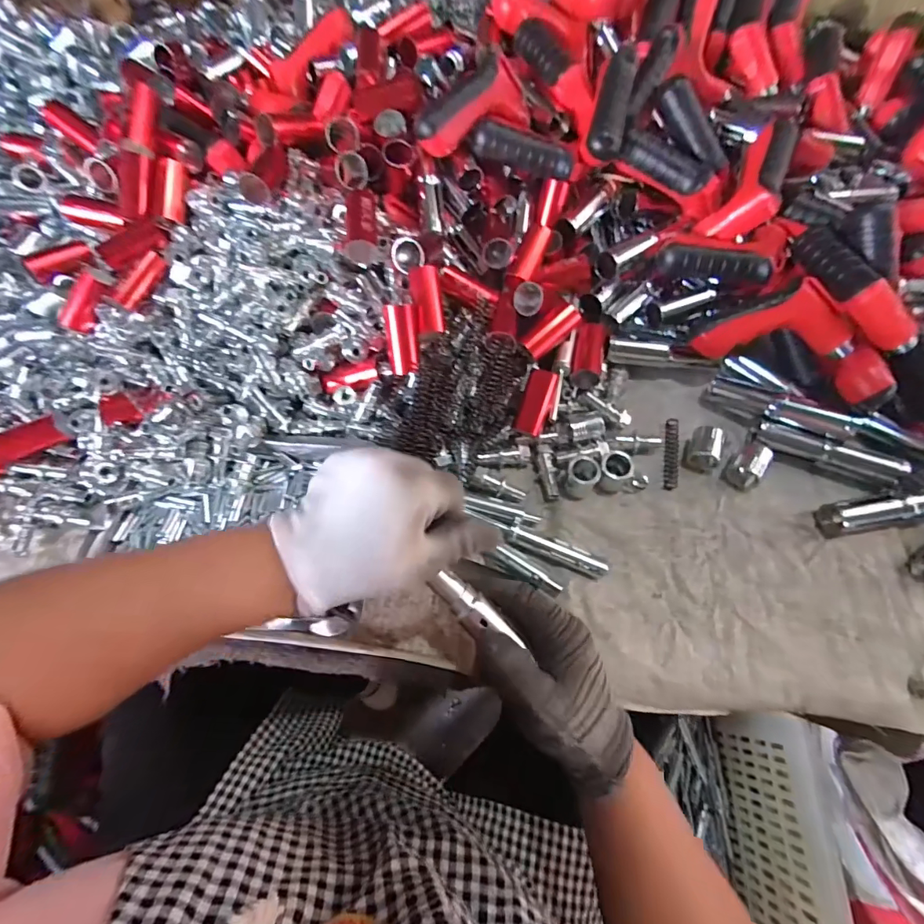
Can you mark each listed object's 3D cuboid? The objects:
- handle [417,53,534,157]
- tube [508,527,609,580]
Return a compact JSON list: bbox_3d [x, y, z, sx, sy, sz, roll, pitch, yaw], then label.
[{"bbox_3d":[0.014,-0.346,0.454,0.134,0.062,0.034,-39,69,-16],"label":"handle"},{"bbox_3d":[0.085,0.078,0.397,0.087,0.014,0.019,21,66,12],"label":"tube"}]

